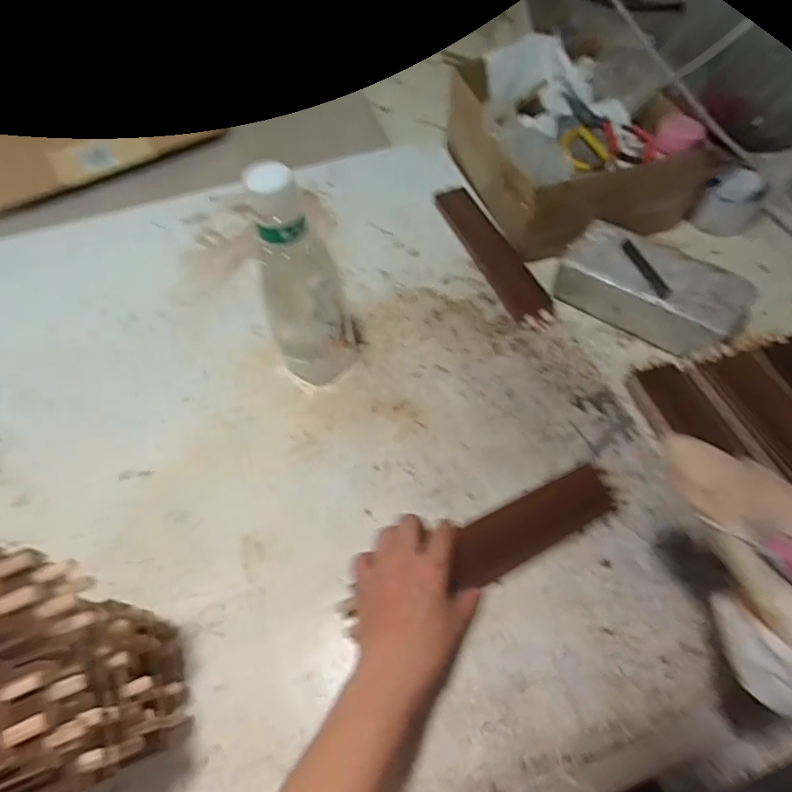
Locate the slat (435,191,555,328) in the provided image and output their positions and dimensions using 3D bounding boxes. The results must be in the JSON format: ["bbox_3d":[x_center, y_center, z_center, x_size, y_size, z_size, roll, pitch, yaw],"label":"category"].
[{"bbox_3d":[0.126,-0.194,0.660,0.051,0.016,0.267,-29,60,5],"label":"slat"}]

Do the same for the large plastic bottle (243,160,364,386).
[{"bbox_3d":[-0.084,-0.101,0.481,0.079,0.244,0.072,-7,58,-3],"label":"large plastic bottle"}]

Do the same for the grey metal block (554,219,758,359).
[{"bbox_3d":[0.308,-0.131,0.609,0.113,0.063,0.211,-39,65,-20],"label":"grey metal block"}]

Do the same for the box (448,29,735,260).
[{"bbox_3d":[0.248,-0.381,0.716,0.292,0.135,0.338,-13,59,-6],"label":"box"}]

